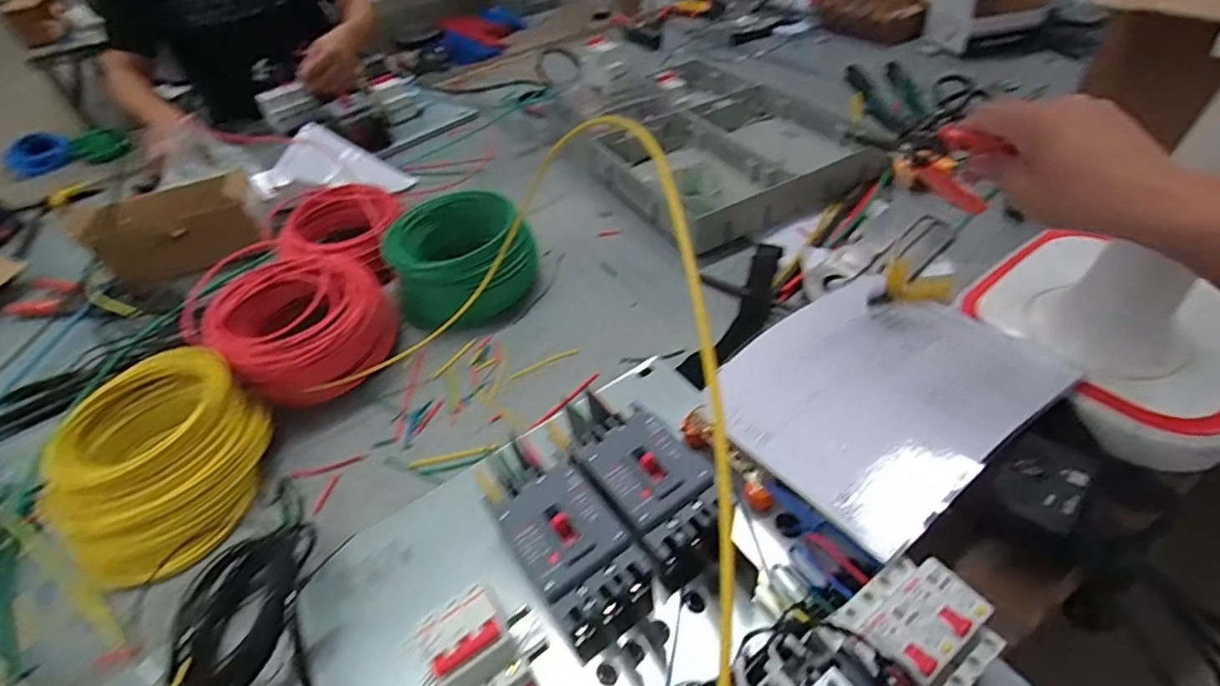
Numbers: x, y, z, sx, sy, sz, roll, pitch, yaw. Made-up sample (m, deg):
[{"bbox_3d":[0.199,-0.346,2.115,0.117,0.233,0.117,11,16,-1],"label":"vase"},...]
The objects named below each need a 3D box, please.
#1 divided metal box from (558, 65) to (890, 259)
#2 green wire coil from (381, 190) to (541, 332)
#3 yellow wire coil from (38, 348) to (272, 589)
[{"bbox_3d":[0.153,-0.361,0.953,0.374,0.086,0.497,-25,47,-18],"label":"divided metal box"},{"bbox_3d":[-0.190,-0.123,0.753,0.177,0.100,0.203,-5,44,2],"label":"green wire coil"},{"bbox_3d":[-0.434,0.115,0.555,0.176,0.100,0.183,-4,44,4],"label":"yellow wire coil"}]

